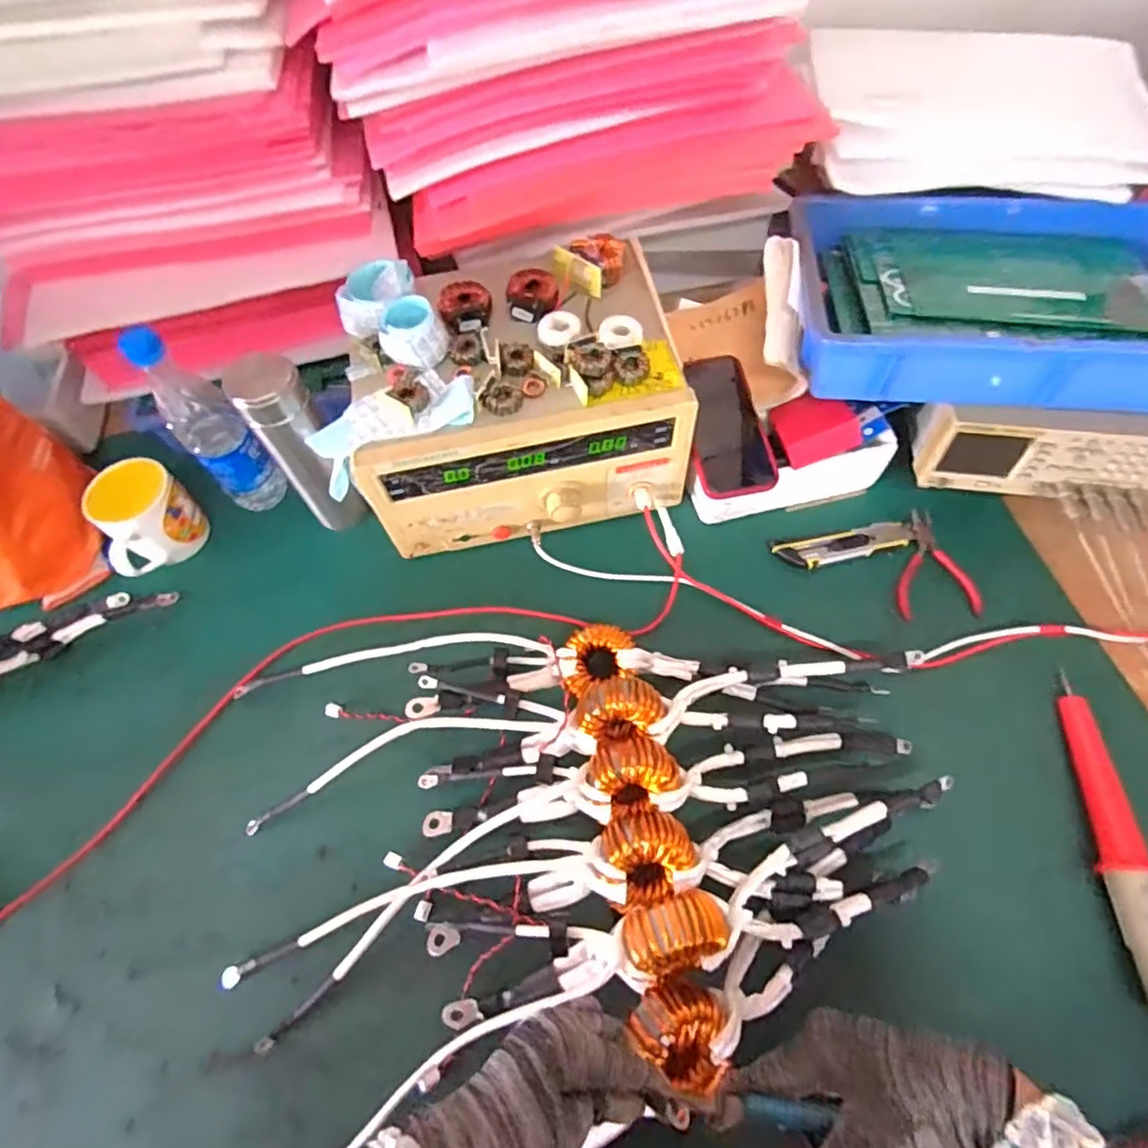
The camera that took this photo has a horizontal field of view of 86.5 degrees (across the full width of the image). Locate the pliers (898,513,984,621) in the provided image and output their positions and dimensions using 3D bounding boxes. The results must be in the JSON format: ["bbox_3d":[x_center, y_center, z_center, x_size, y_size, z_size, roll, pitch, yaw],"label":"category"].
[{"bbox_3d":[0.373,-0.011,0.644,0.078,0.020,0.118,-3,61,2],"label":"pliers"}]

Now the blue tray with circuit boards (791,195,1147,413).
[{"bbox_3d":[0.443,-0.288,0.613,0.428,0.069,0.278,4,62,5],"label":"blue tray with circuit boards"}]

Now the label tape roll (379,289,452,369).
[{"bbox_3d":[-0.149,-0.225,0.565,0.059,0.041,0.055,-1,62,2],"label":"label tape roll"}]

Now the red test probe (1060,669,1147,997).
[{"bbox_3d":[0.444,0.209,0.498,0.028,0.036,0.255,5,62,6],"label":"red test probe"}]

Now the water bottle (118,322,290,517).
[{"bbox_3d":[-0.386,-0.155,0.644,0.065,0.239,0.075,-40,67,-17],"label":"water bottle"}]

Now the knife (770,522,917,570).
[{"bbox_3d":[0.292,-0.032,0.657,0.152,0.017,0.038,-12,62,-3],"label":"knife"}]

